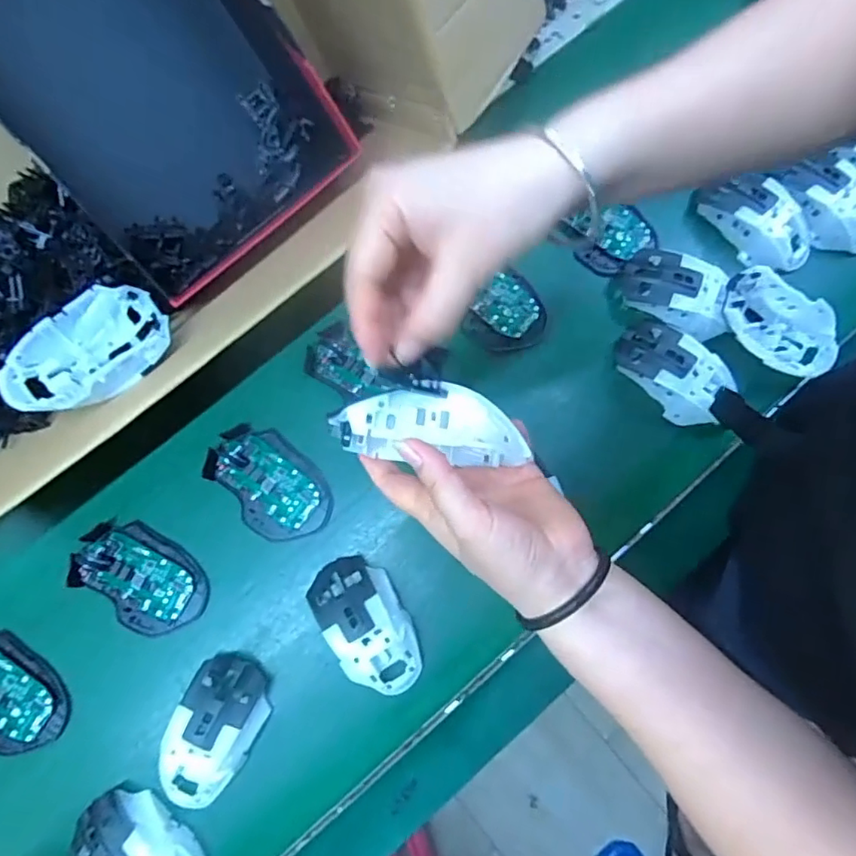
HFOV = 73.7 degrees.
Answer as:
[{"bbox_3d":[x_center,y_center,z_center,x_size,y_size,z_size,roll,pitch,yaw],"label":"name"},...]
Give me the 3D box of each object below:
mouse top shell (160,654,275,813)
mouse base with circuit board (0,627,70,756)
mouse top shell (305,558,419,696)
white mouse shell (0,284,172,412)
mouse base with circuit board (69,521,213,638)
[{"bbox_3d":[-0.171,0.244,0.456,0.062,0.032,0.113,19,81,3],"label":"mouse top shell"},{"bbox_3d":[-0.354,0.217,0.468,0.116,0.017,0.068,41,83,7],"label":"mouse base with circuit board"},{"bbox_3d":[-0.050,0.163,0.468,0.063,0.033,0.115,-32,82,-5],"label":"mouse top shell"},{"bbox_3d":[-0.245,-0.055,0.418,0.115,0.041,0.069,-40,82,-6],"label":"white mouse shell"},{"bbox_3d":[-0.246,0.125,0.484,0.115,0.019,0.074,36,82,6],"label":"mouse base with circuit board"}]

